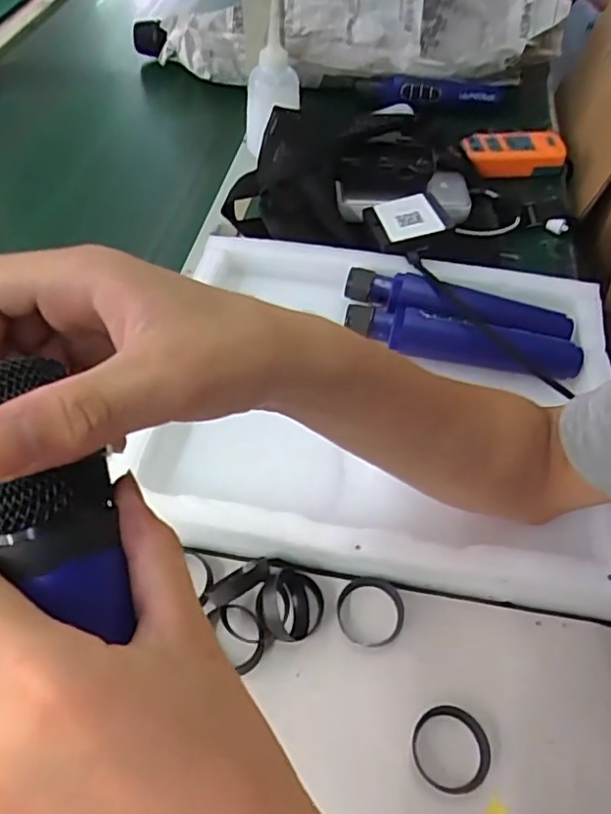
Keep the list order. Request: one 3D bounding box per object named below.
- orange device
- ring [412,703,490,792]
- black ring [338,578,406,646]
[{"bbox_3d":[0.238,-0.293,0.685,0.112,0.030,0.055,-7,53,-5],"label":"orange device"},{"bbox_3d":[0.085,0.198,0.346,0.044,0.008,0.045,1,53,-1],"label":"ring"},{"bbox_3d":[0.043,0.135,0.391,0.044,0.008,0.043,1,53,-1],"label":"black ring"}]

